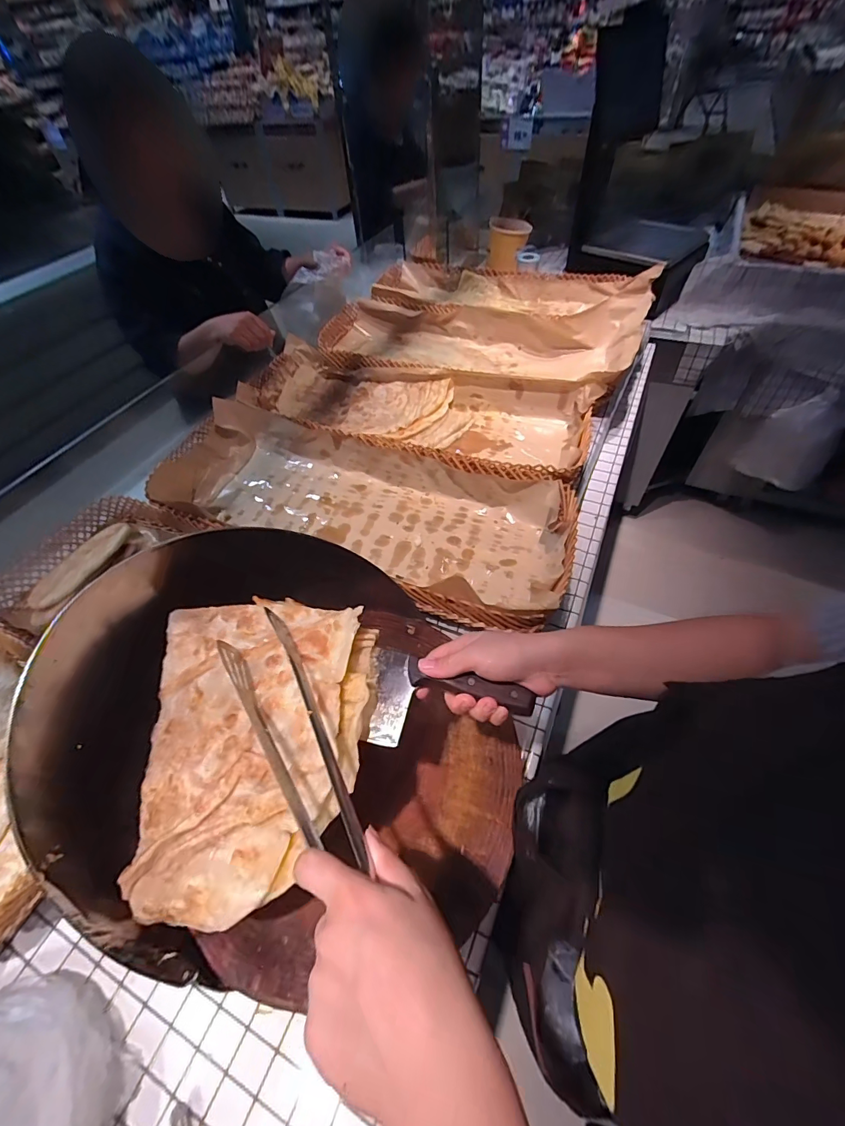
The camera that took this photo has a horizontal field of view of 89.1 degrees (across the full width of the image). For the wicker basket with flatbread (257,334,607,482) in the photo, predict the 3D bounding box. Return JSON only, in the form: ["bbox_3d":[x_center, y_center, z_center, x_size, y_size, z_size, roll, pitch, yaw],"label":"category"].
[{"bbox_3d":[-0.046,-0.357,1.031,0.856,0.107,0.332,19,57,18],"label":"wicker basket with flatbread"}]

